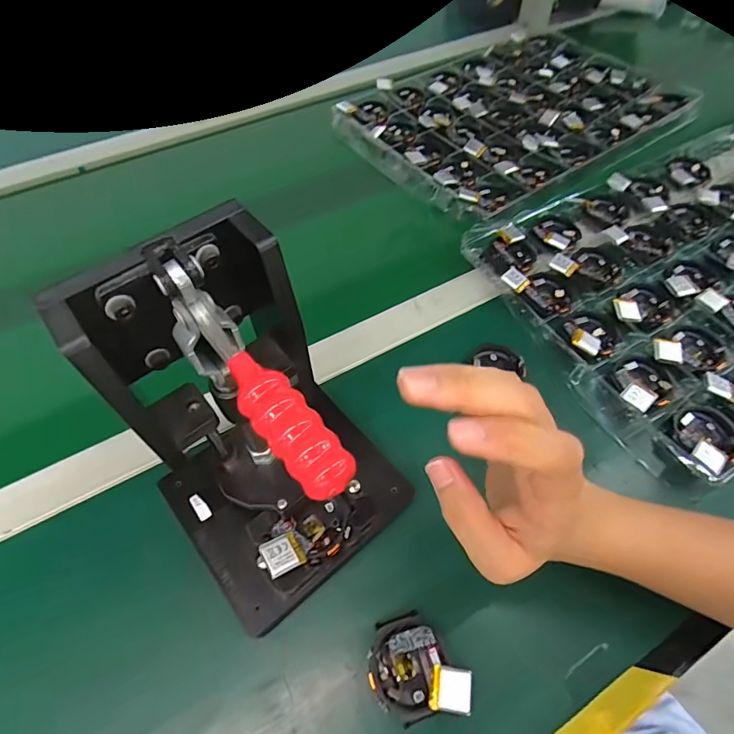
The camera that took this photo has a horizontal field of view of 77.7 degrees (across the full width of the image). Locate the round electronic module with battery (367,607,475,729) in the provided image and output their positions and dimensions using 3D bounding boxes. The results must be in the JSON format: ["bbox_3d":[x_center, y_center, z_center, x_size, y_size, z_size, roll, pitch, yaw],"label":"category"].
[{"bbox_3d":[0.028,0.184,0.274,0.047,0.018,0.061,-36,64,-21],"label":"round electronic module with battery"}]

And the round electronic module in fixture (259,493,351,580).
[{"bbox_3d":[-0.039,0.103,0.293,0.060,0.018,0.044,-28,61,-16],"label":"round electronic module in fixture"}]

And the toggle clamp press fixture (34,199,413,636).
[{"bbox_3d":[-0.062,0.046,0.243,0.116,0.218,0.129,-36,64,-20],"label":"toggle clamp press fixture"}]

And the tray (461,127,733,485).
[{"bbox_3d":[0.345,-0.111,0.451,0.420,0.024,0.304,-25,59,-16],"label":"tray"}]

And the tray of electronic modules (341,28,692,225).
[{"bbox_3d":[0.202,-0.359,0.638,0.437,0.030,0.325,-28,60,-17],"label":"tray of electronic modules"}]

